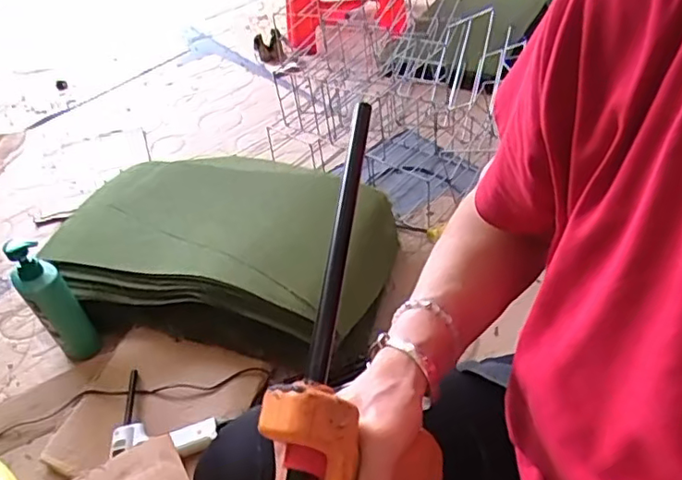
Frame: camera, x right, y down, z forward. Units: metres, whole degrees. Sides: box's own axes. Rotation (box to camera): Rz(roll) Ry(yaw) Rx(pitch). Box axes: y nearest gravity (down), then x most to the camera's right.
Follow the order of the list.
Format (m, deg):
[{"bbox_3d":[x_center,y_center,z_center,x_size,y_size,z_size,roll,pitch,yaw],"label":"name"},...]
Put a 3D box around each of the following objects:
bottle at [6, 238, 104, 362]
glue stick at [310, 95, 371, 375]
[{"bbox_3d":[-0.481,0.107,0.991,0.070,0.261,0.069,-32,47,-25],"label":"bottle"},{"bbox_3d":[0.001,-0.007,0.337,0.009,0.013,0.173,5,67,11],"label":"glue stick"}]

